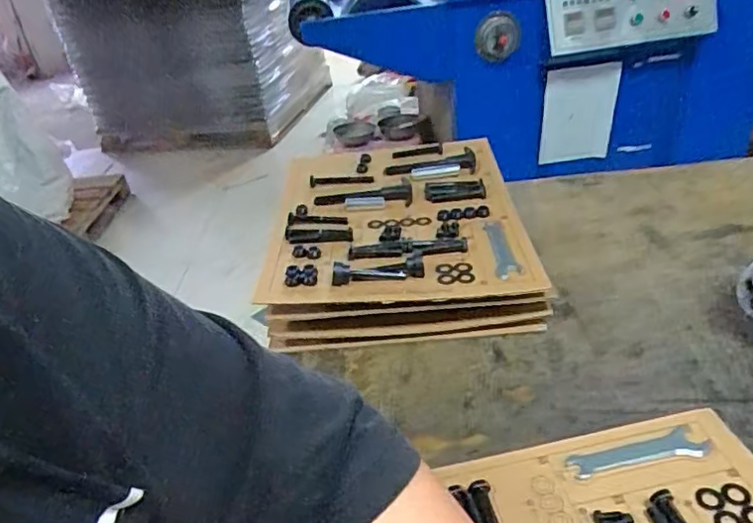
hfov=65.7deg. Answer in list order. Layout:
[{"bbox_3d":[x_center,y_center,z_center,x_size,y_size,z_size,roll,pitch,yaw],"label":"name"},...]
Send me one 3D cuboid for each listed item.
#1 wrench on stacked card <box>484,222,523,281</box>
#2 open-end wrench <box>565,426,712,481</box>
[{"bbox_3d":[0.140,-0.014,0.652,0.026,0.006,0.115,-6,29,6],"label":"wrench on stacked card"},{"bbox_3d":[0.211,0.155,0.471,0.112,0.007,0.029,-11,29,-4],"label":"open-end wrench"}]

